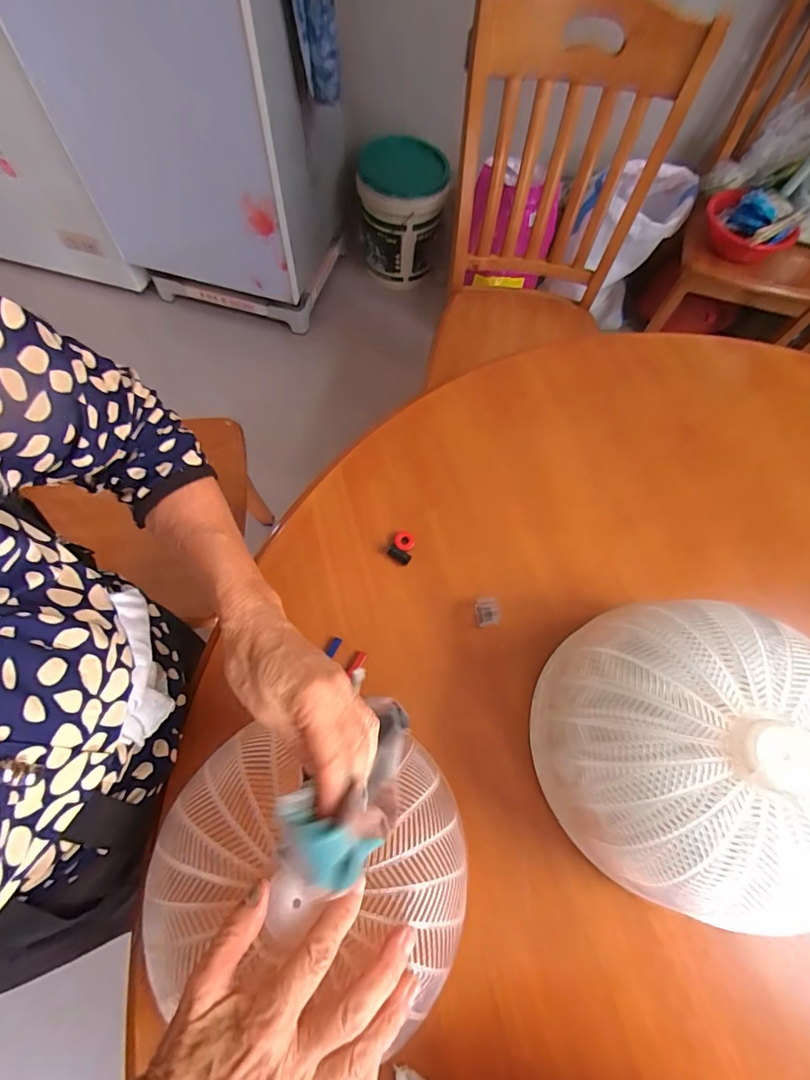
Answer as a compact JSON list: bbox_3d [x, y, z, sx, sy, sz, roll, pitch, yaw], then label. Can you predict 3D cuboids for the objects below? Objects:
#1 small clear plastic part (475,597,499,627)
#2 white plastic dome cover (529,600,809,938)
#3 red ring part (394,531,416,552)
[{"bbox_3d":[0.085,0.075,0.481,0.019,0.023,0.027,-6,68,-6],"label":"small clear plastic part"},{"bbox_3d":[0.223,0.169,0.366,0.212,0.135,0.218,22,68,6],"label":"white plastic dome cover"},{"bbox_3d":[0.000,0.001,0.512,0.022,0.004,0.022,1,67,-3],"label":"red ring part"}]

